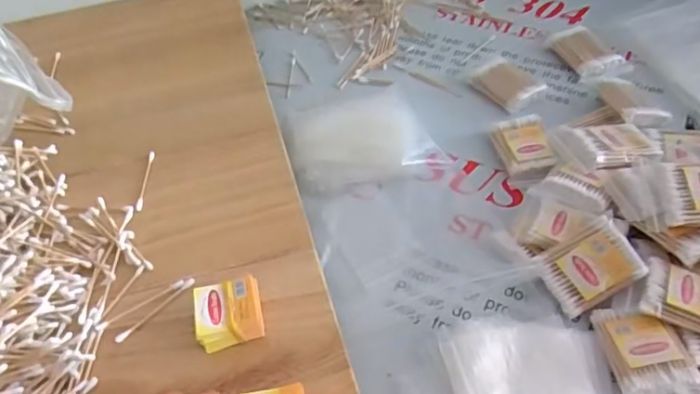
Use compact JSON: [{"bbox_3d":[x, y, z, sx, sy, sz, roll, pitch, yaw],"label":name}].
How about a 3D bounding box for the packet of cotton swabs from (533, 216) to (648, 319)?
[{"bbox_3d":[0.196,0.057,0.455,0.072,0.012,0.057,-35,72,13],"label":"packet of cotton swabs"}]

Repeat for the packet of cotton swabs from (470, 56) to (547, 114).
[{"bbox_3d":[0.173,-0.128,0.627,0.053,0.017,0.078,-29,54,-17],"label":"packet of cotton swabs"}]

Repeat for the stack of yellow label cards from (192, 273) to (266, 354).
[{"bbox_3d":[-0.089,0.089,0.413,0.045,0.030,0.046,-9,51,-5],"label":"stack of yellow label cards"}]

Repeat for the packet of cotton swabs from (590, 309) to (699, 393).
[{"bbox_3d":[0.227,0.118,0.420,0.060,0.021,0.076,-3,51,4],"label":"packet of cotton swabs"}]

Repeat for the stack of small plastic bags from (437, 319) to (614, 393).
[{"bbox_3d":[0.135,0.132,0.426,0.121,0.023,0.083,-7,51,1],"label":"stack of small plastic bags"}]

